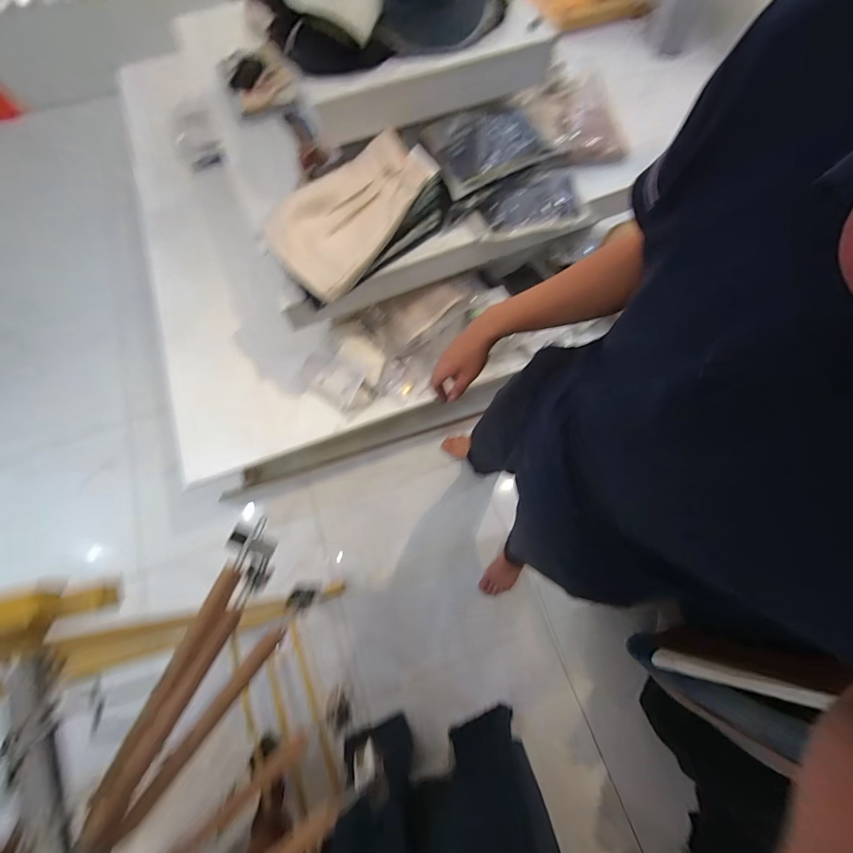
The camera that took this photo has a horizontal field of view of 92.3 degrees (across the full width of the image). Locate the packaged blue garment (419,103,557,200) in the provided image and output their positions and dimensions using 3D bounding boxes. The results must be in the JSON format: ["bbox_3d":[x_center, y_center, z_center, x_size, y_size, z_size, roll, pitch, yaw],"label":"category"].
[{"bbox_3d":[0.177,-0.755,1.077,0.324,0.049,0.179,-29,98,-12],"label":"packaged blue garment"}]

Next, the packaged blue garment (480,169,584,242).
[{"bbox_3d":[0.282,-0.618,1.135,0.286,0.025,0.154,-16,84,-5],"label":"packaged blue garment"}]

